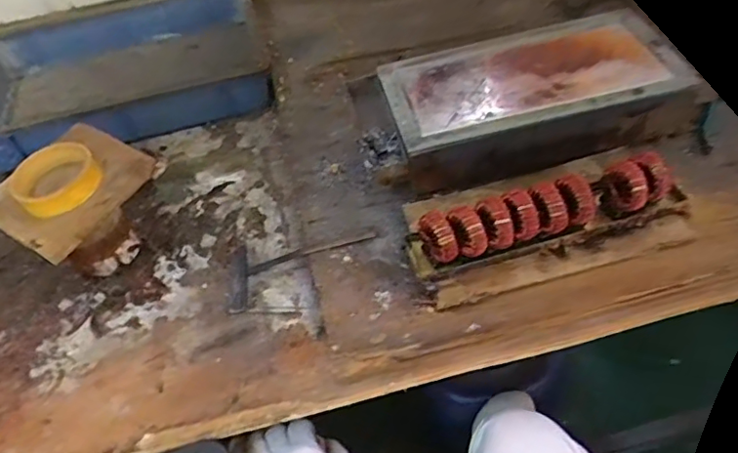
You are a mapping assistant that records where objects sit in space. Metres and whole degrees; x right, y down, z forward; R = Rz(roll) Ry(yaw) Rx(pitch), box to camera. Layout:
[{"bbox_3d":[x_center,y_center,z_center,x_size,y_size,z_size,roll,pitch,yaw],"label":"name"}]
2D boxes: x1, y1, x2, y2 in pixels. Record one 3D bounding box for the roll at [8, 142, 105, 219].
[{"bbox_3d":[-0.340,-0.049,0.638,0.091,0.032,0.083,-34,53,-20],"label":"roll"}]

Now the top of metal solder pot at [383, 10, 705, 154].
[{"bbox_3d":[0.180,-0.174,0.667,0.318,0.021,0.150,-15,54,4],"label":"top of metal solder pot"}]

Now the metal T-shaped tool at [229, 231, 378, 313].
[{"bbox_3d":[-0.078,0.040,0.668,0.173,0.017,0.093,-19,47,12],"label":"metal T-shaped tool"}]

